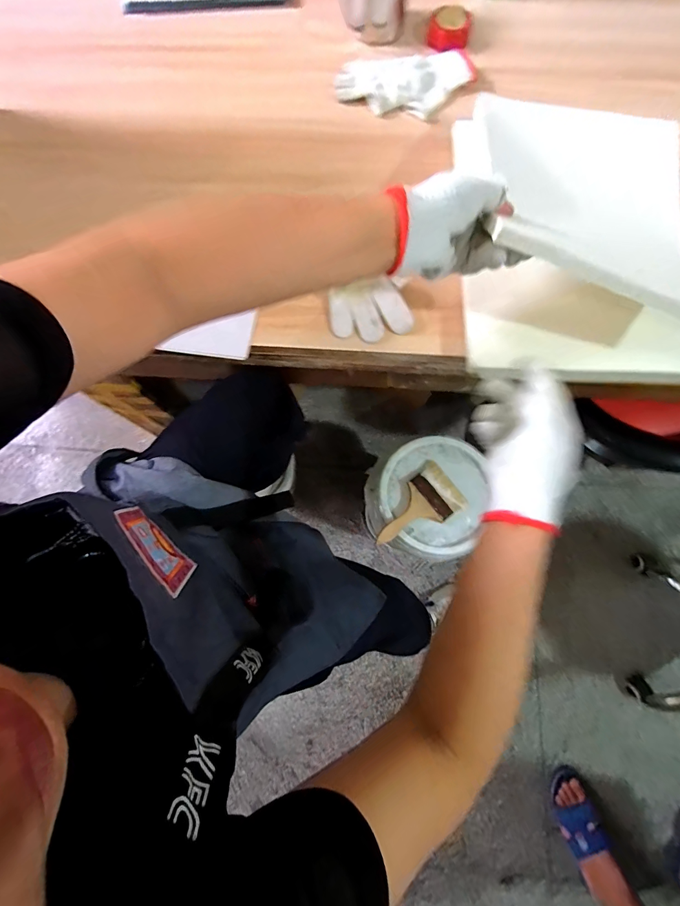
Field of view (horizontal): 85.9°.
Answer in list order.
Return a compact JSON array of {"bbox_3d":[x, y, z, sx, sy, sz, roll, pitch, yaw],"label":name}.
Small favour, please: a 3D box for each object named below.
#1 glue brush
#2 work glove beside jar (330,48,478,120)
[{"bbox_3d":[0.159,0.119,0.733,0.192,0.029,0.110,-41,79,-9],"label":"glue brush"},{"bbox_3d":[0.098,-0.548,0.544,0.200,0.014,0.106,-5,77,0],"label":"work glove beside jar"}]

